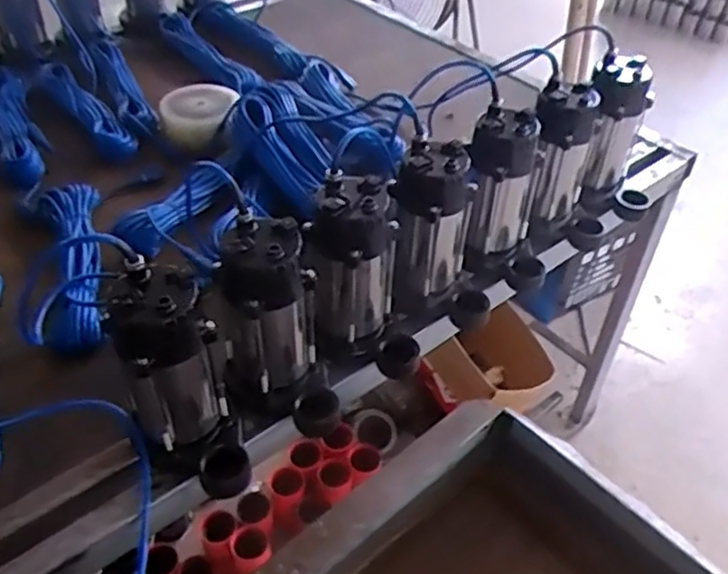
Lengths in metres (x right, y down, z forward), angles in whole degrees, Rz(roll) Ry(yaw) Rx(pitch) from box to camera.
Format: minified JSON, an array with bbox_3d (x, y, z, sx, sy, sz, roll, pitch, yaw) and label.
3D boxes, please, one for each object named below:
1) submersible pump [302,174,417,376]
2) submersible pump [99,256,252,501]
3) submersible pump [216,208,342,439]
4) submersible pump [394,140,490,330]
[{"bbox_3d":[0.000,-0.006,0.857,0.127,0.225,0.118,-7,44,-9],"label":"submersible pump"},{"bbox_3d":[-0.201,0.098,0.743,0.104,0.236,0.173,-18,47,-20],"label":"submersible pump"},{"bbox_3d":[-0.102,0.054,0.789,0.109,0.222,0.143,-18,47,-20],"label":"submersible pump"},{"bbox_3d":[0.110,-0.070,0.934,0.140,0.222,0.106,7,43,5],"label":"submersible pump"}]

